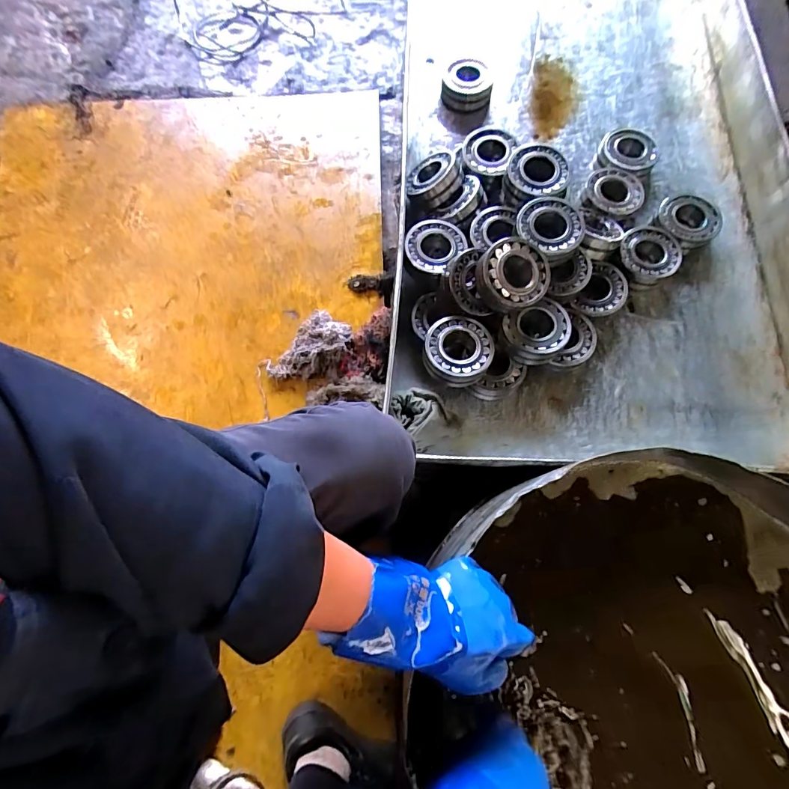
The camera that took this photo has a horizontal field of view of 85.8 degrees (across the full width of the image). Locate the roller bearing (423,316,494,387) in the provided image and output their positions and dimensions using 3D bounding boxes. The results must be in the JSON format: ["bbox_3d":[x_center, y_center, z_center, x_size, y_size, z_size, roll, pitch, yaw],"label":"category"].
[{"bbox_3d":[0.104,-0.073,0.696,0.107,0.043,0.106,0,72,1],"label":"roller bearing"}]

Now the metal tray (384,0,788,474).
[{"bbox_3d":[0.352,-0.459,0.794,0.655,0.190,1.140,2,72,2],"label":"metal tray"}]

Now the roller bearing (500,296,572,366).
[{"bbox_3d":[0.237,-0.102,0.700,0.108,0.049,0.092,-19,72,-5],"label":"roller bearing"}]

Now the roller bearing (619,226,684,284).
[{"bbox_3d":[0.461,-0.254,0.770,0.100,0.039,0.100,0,72,1],"label":"roller bearing"}]

